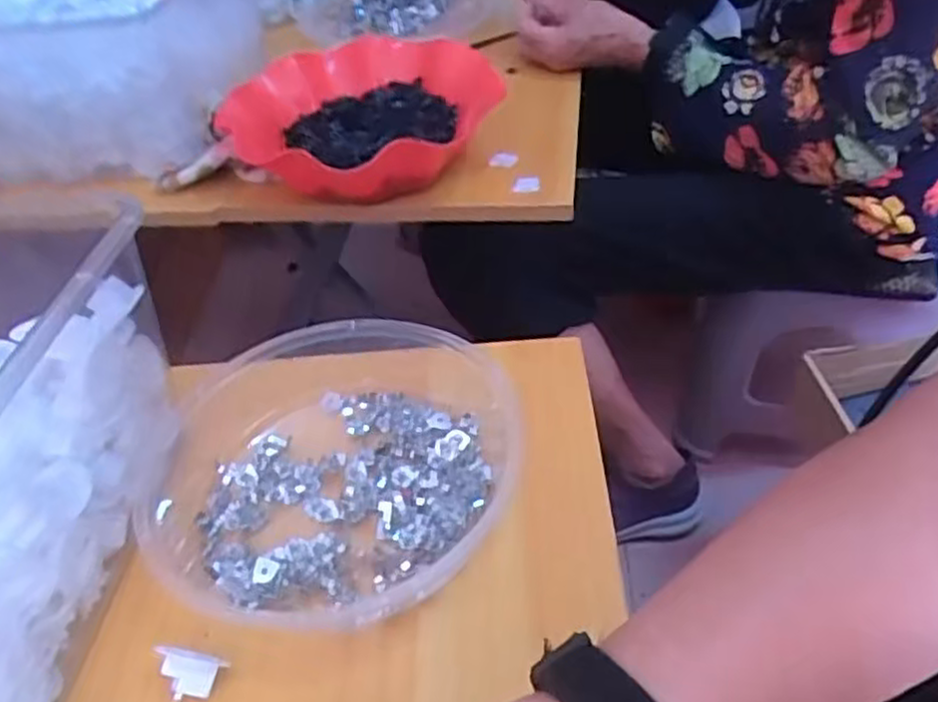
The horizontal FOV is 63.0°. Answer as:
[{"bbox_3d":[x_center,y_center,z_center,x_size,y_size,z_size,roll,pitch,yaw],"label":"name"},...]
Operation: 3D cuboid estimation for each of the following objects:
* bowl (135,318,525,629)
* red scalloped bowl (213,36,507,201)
[{"bbox_3d":[-0.077,0.054,0.406,0.186,0.047,0.189,-4,43,3],"label":"bowl"},{"bbox_3d":[-0.086,-0.197,0.646,0.208,0.053,0.209,-4,43,3],"label":"red scalloped bowl"}]

